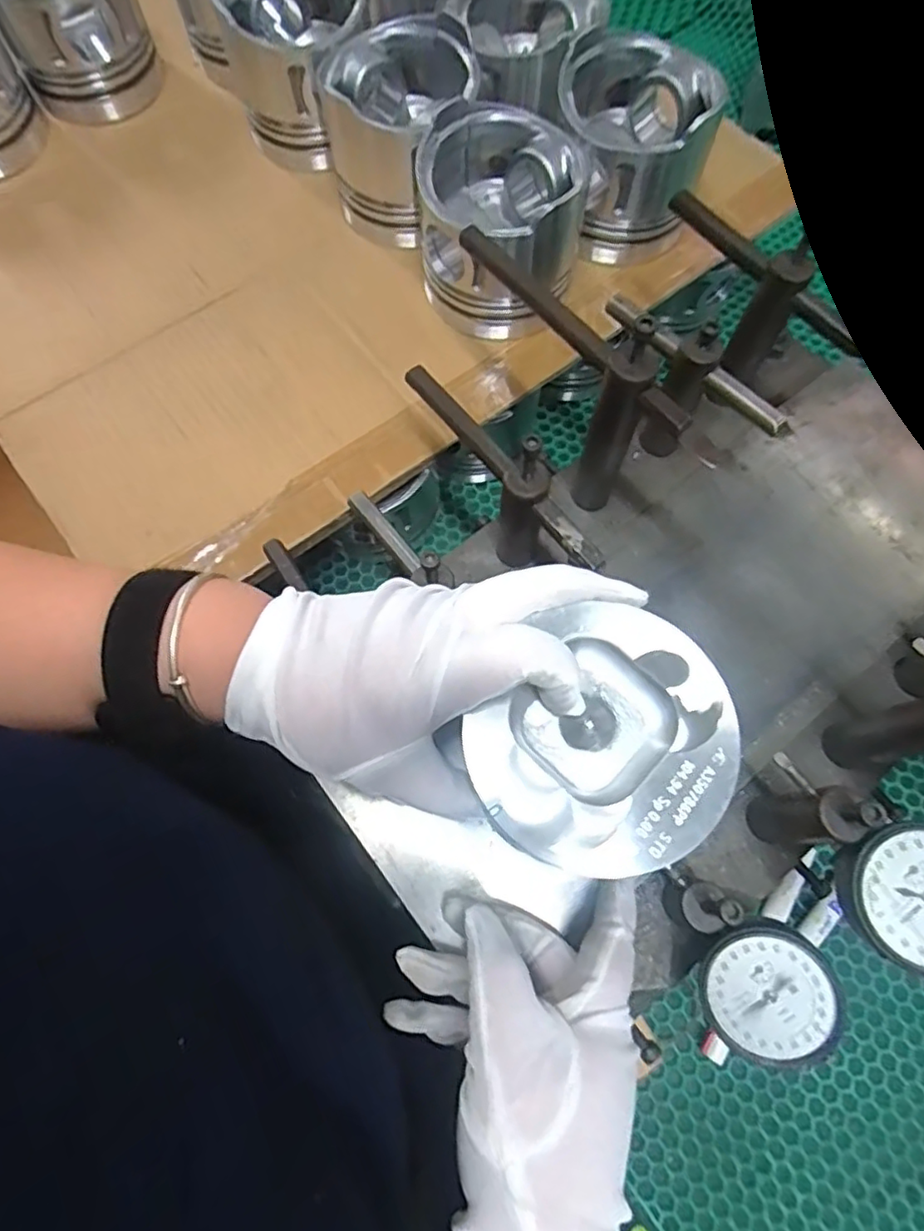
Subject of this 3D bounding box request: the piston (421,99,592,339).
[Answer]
[{"bbox_3d":[0.026,-0.263,0.421,0.100,0.096,0.107,0,72,1],"label":"piston"}]

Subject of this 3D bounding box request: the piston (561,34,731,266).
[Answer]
[{"bbox_3d":[0.114,-0.323,0.440,0.102,0.089,0.103,9,72,4],"label":"piston"}]

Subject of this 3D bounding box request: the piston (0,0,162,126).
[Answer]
[{"bbox_3d":[-0.306,-0.469,0.489,0.103,0.089,0.113,-21,73,-6],"label":"piston"}]

